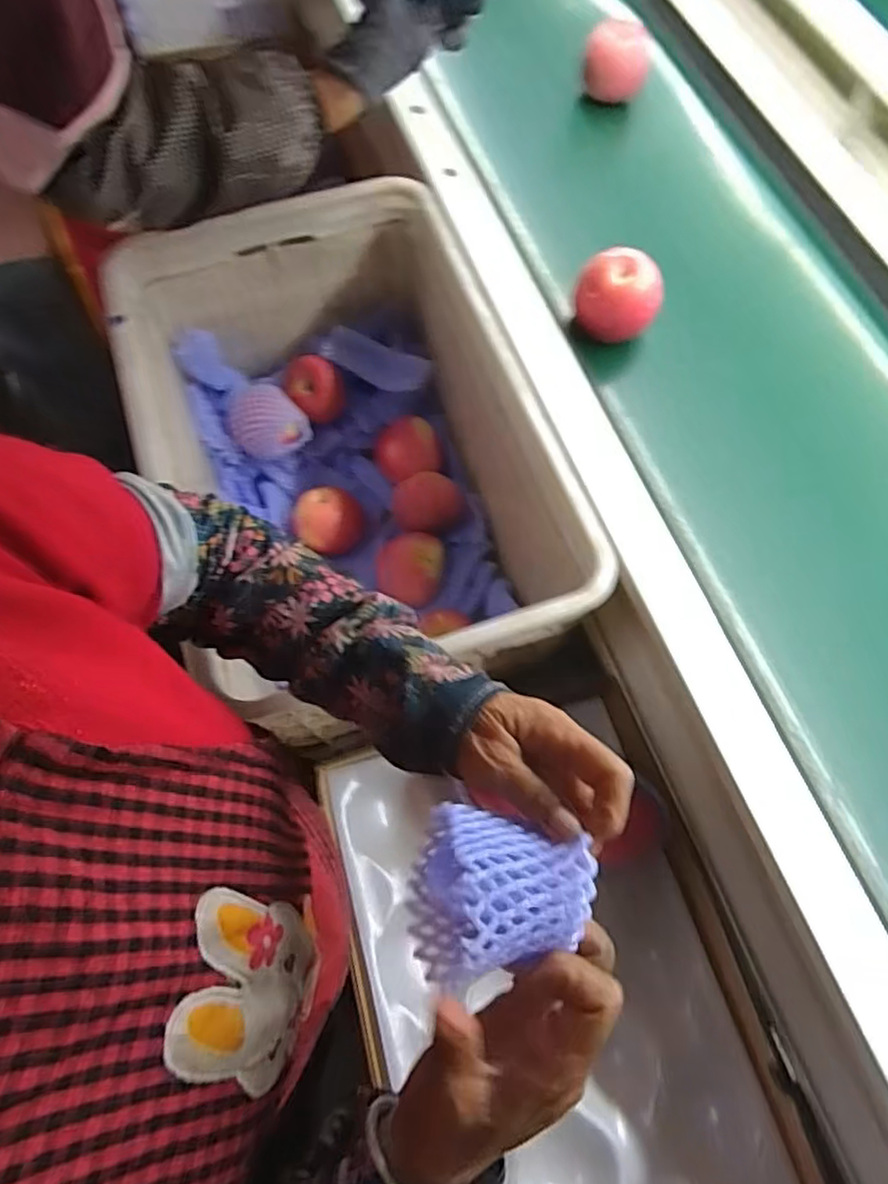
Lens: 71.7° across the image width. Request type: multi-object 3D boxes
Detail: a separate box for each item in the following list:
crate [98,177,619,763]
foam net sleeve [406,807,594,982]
[{"bbox_3d":[-0.095,-0.132,0.684,0.326,0.275,0.531,-20,71,-10],"label":"crate"},{"bbox_3d":[0.025,0.129,0.268,0.075,0.041,0.073,11,68,2],"label":"foam net sleeve"}]

